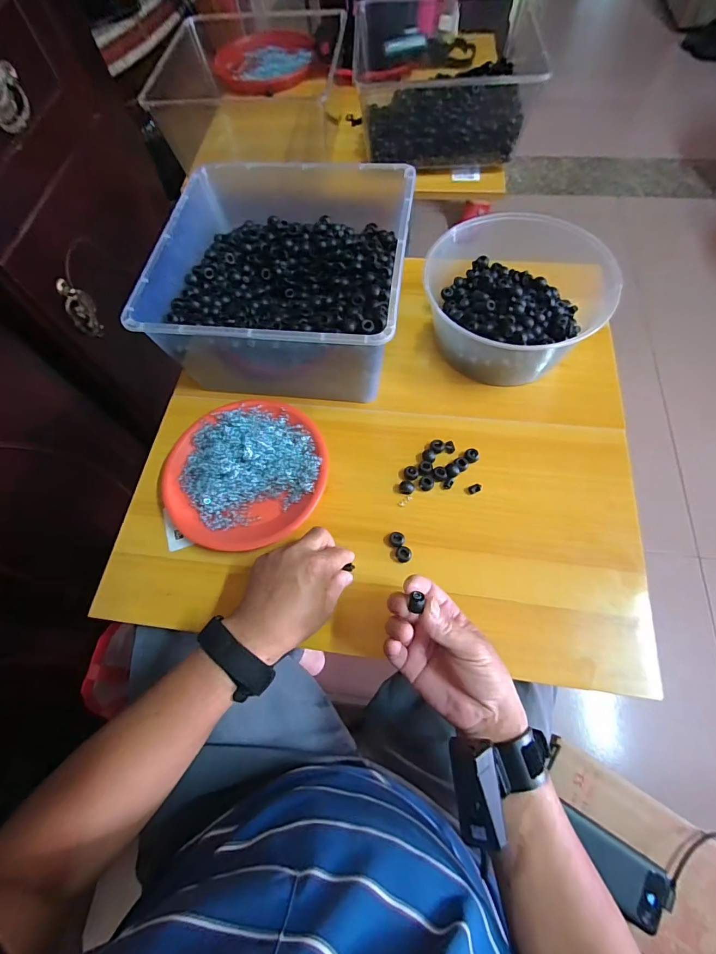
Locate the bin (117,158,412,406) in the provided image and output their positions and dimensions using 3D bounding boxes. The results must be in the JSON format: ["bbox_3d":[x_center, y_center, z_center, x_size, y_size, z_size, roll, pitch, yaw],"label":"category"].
[{"bbox_3d":[-0.091,-0.259,0.558,0.302,0.147,0.303,5,66,6],"label":"bin"}]

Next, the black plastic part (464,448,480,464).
[{"bbox_3d":[0.141,-0.027,0.506,0.018,0.008,0.017,-1,66,3],"label":"black plastic part"}]

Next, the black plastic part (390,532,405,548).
[{"bbox_3d":[0.045,0.073,0.474,0.017,0.011,0.016,-1,66,3],"label":"black plastic part"}]

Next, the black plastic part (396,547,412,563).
[{"bbox_3d":[0.052,0.088,0.465,0.017,0.010,0.017,-1,66,3],"label":"black plastic part"}]

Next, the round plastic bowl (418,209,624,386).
[{"bbox_3d":[0.199,-0.234,0.535,0.208,0.105,0.198,-1,66,3],"label":"round plastic bowl"}]

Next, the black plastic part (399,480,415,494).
[{"bbox_3d":[0.059,0.013,0.496,0.018,0.010,0.016,21,68,12],"label":"black plastic part"}]

